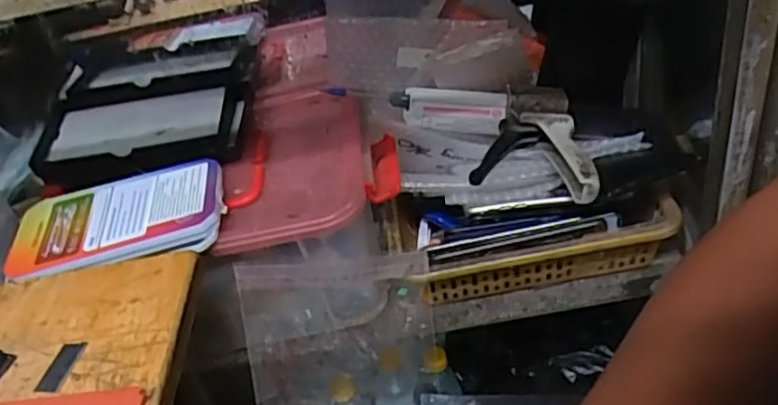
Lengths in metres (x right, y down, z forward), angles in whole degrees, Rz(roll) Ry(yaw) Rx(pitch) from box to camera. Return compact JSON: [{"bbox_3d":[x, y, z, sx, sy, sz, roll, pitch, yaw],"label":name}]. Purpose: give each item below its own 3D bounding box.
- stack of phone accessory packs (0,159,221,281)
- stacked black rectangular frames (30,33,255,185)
[{"bbox_3d":[-0.229,0.015,0.557,0.179,0.030,0.106,-10,38,-4],"label":"stack of phone accessory packs"},{"bbox_3d":[-0.239,-0.097,0.668,0.195,0.041,0.195,-8,49,2],"label":"stacked black rectangular frames"}]

